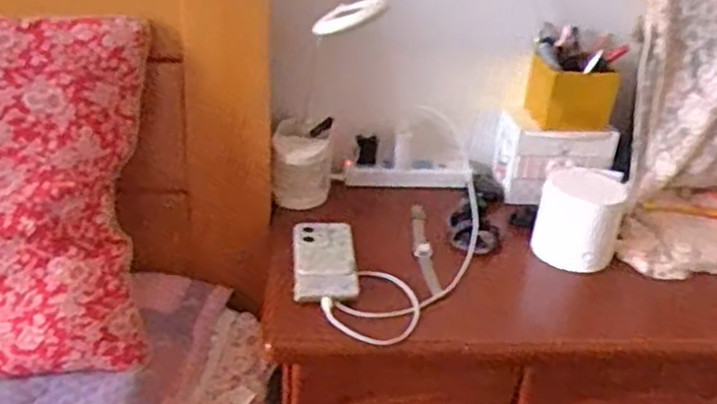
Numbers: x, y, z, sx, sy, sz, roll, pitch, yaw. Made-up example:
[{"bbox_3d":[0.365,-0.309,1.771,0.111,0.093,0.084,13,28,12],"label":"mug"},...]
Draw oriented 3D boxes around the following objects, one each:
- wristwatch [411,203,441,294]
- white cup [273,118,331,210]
[{"bbox_3d":[0.088,0.055,0.976,0.030,0.018,0.229,1,30,-4],"label":"wristwatch"},{"bbox_3d":[-0.081,-0.050,1.050,0.090,0.109,0.106,-1,30,-8],"label":"white cup"}]

